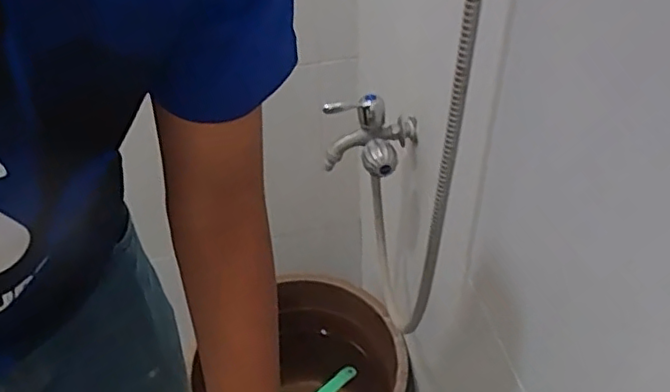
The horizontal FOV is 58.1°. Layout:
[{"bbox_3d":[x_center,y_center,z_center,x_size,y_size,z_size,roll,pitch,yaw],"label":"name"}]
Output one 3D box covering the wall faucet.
[{"bbox_3d":[0.044,-0.081,0.755,0.104,0.085,0.080,15,43,19],"label":"wall faucet"}]

